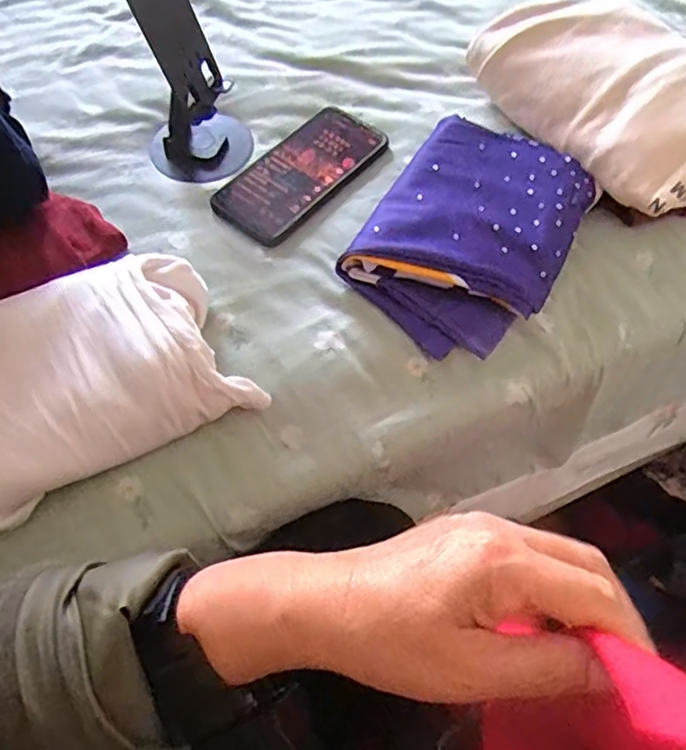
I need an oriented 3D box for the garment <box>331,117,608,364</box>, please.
[{"bbox_3d":[0.103,-0.119,0.490,0.153,0.035,0.214,27,62,16],"label":"garment"}]

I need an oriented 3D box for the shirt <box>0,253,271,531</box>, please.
[{"bbox_3d":[-0.178,0.000,0.403,0.206,0.059,0.139,-27,62,-15],"label":"shirt"}]

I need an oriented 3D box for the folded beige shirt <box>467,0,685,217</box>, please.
[{"bbox_3d":[0.237,-0.246,0.540,0.143,0.080,0.245,-27,62,-15],"label":"folded beige shirt"}]

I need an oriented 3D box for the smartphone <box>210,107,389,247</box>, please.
[{"bbox_3d":[-0.036,-0.181,0.537,0.076,0.007,0.167,35,65,20],"label":"smartphone"}]

